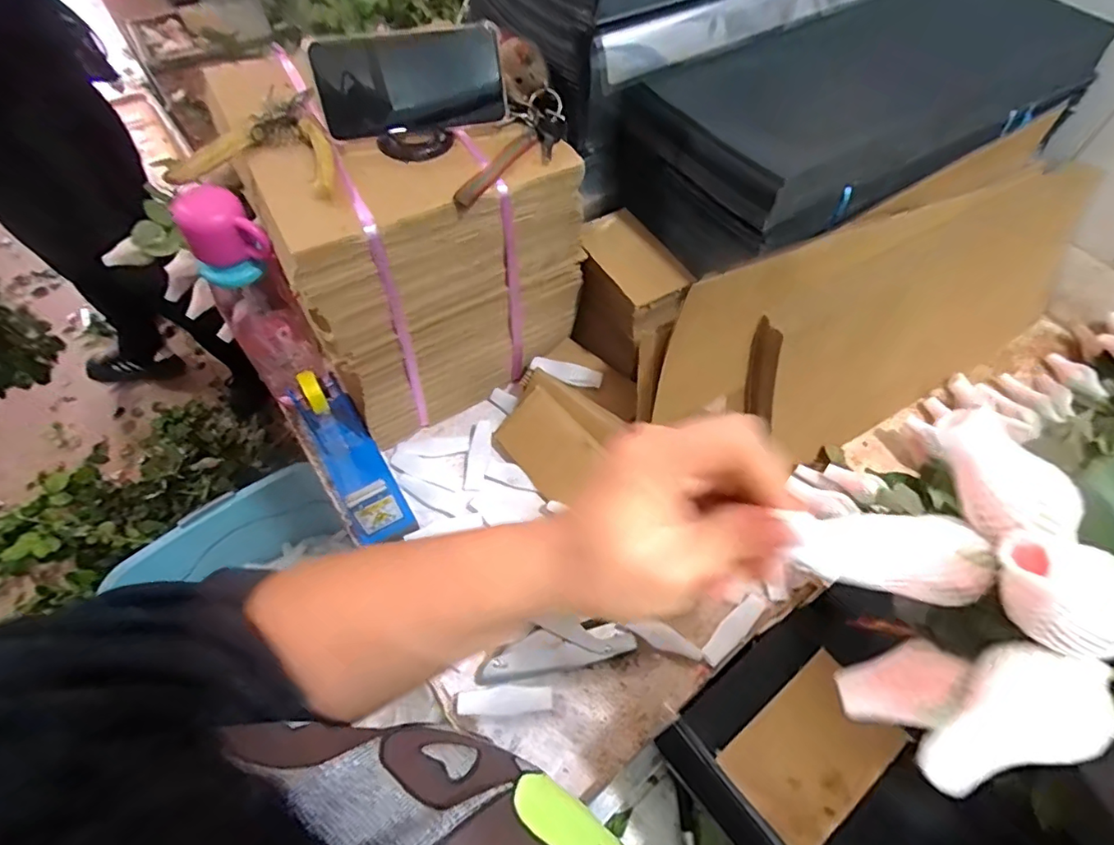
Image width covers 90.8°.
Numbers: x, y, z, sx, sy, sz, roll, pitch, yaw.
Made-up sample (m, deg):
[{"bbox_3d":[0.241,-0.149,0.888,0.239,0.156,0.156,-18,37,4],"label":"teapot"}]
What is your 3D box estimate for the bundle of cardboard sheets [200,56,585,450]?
[{"bbox_3d":[-0.148,-0.195,0.669,0.295,0.319,0.252,-23,62,-15],"label":"bundle of cardboard sheets"}]

